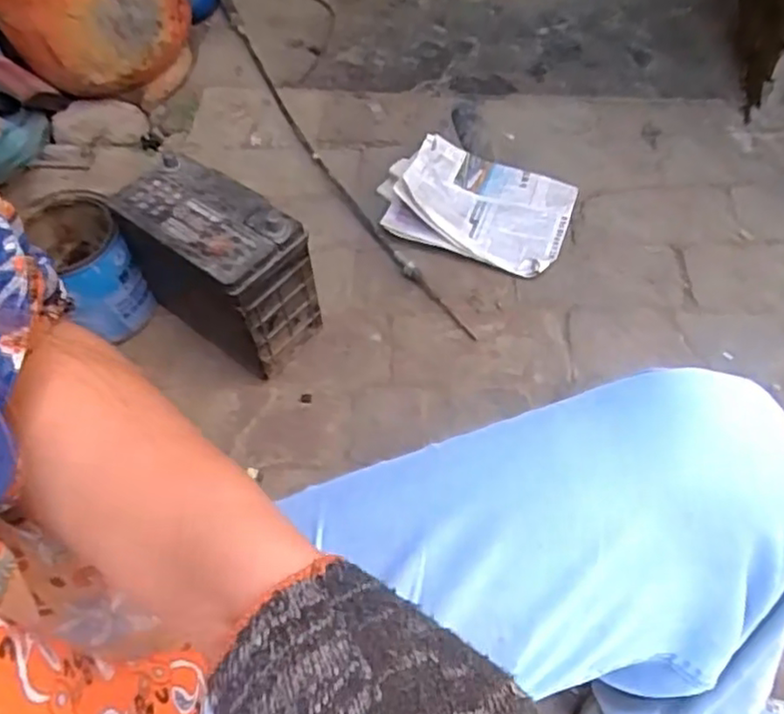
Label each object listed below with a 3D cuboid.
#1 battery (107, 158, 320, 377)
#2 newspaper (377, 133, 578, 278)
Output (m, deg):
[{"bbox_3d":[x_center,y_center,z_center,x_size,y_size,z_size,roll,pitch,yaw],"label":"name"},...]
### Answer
[{"bbox_3d":[-0.228,-0.119,0.892,0.240,0.216,0.129,30,65,22],"label":"battery"},{"bbox_3d":[0.125,-0.246,1.029,0.298,0.073,0.208,16,61,15],"label":"newspaper"}]

